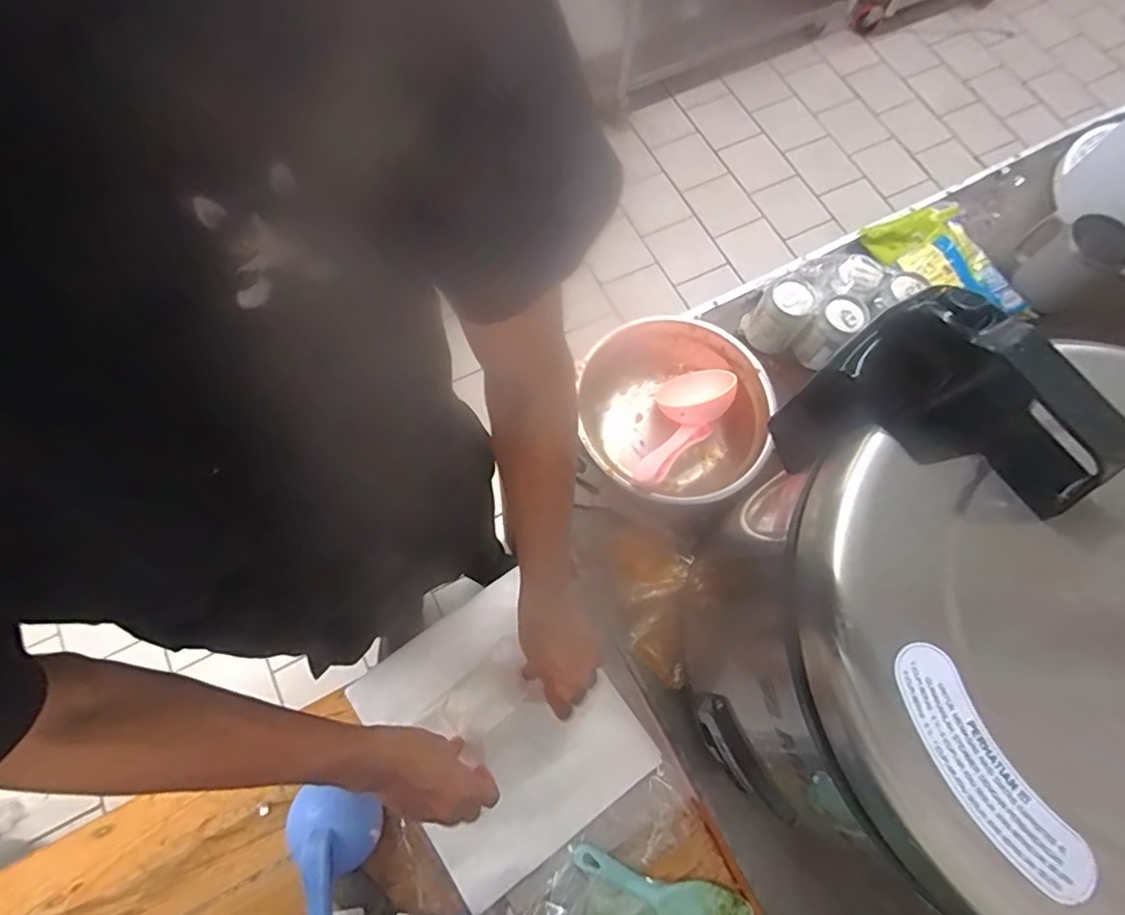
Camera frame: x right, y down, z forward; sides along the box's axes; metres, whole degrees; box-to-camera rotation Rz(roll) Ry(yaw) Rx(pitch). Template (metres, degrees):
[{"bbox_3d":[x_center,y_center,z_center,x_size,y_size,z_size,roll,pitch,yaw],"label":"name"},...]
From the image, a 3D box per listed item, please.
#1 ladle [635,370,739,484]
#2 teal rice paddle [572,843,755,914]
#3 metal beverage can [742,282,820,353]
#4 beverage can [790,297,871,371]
[{"bbox_3d":[0.131,-0.037,0.674,0.077,0.079,0.181,35,73,9],"label":"ladle"},{"bbox_3d":[0.104,0.453,0.589,0.192,0.011,0.065,26,72,6],"label":"teal rice paddle"},{"bbox_3d":[0.273,-0.179,0.715,0.061,0.069,0.074,34,73,9],"label":"metal beverage can"},{"bbox_3d":[0.332,-0.153,0.716,0.056,0.084,0.049,-41,77,-15],"label":"beverage can"}]

